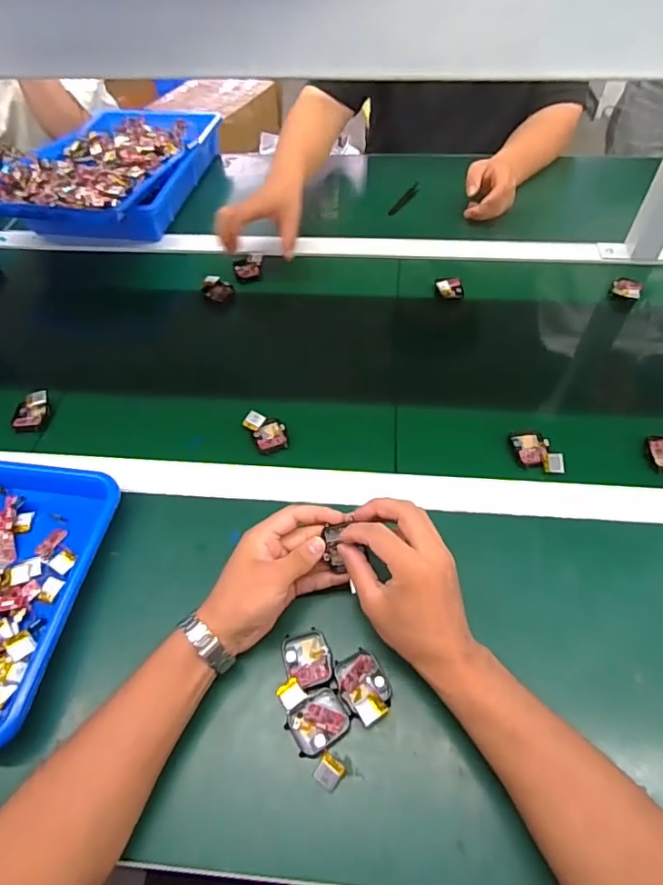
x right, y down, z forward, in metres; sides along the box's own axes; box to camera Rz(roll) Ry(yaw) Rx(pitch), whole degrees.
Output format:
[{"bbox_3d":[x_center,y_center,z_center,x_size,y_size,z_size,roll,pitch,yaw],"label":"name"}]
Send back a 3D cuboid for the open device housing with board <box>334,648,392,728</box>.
[{"bbox_3d":[0.027,0.201,0.427,0.037,0.011,0.052,-30,57,-18],"label":"open device housing with board"}]

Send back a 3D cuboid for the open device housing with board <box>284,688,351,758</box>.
[{"bbox_3d":[-0.010,0.221,0.412,0.046,0.007,0.039,-34,59,-20],"label":"open device housing with board"}]

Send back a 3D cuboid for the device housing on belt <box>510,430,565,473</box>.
[{"bbox_3d":[0.221,0.010,0.560,0.037,0.023,0.060,-9,54,-3],"label":"device housing on belt"}]

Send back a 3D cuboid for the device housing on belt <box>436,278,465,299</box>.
[{"bbox_3d":[0.169,-0.219,0.738,0.039,0.018,0.029,-4,53,0],"label":"device housing on belt"}]

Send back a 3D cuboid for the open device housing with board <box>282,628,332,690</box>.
[{"bbox_3d":[-0.021,0.184,0.440,0.038,0.006,0.046,-13,54,-6],"label":"open device housing with board"}]

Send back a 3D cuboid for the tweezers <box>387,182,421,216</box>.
[{"bbox_3d":[0.126,-0.419,0.891,0.019,0.008,0.107,30,60,23],"label":"tweezers"}]

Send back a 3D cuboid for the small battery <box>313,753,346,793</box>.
[{"bbox_3d":[-0.002,0.249,0.391,0.019,0.009,0.020,24,58,19],"label":"small battery"}]

